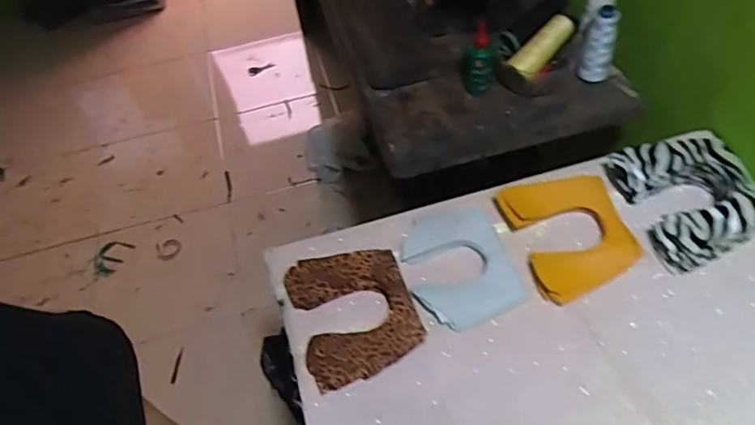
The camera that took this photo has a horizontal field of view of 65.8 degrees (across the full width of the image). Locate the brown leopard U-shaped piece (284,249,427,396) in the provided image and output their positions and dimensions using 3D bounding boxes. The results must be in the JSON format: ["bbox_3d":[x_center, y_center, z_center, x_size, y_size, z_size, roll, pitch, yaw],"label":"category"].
[{"bbox_3d":[-0.028,0.108,0.660,0.128,0.019,0.156,-18,52,-9],"label":"brown leopard U-shaped piece"}]

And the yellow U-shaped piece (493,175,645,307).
[{"bbox_3d":[0.227,0.021,0.690,0.123,0.008,0.152,-19,59,-2],"label":"yellow U-shaped piece"}]

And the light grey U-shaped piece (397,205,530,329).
[{"bbox_3d":[0.095,0.061,0.683,0.116,0.010,0.146,-16,58,-7],"label":"light grey U-shaped piece"}]

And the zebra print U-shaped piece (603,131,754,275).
[{"bbox_3d":[0.374,-0.021,0.703,0.136,0.055,0.166,-17,52,-8],"label":"zebra print U-shaped piece"}]

